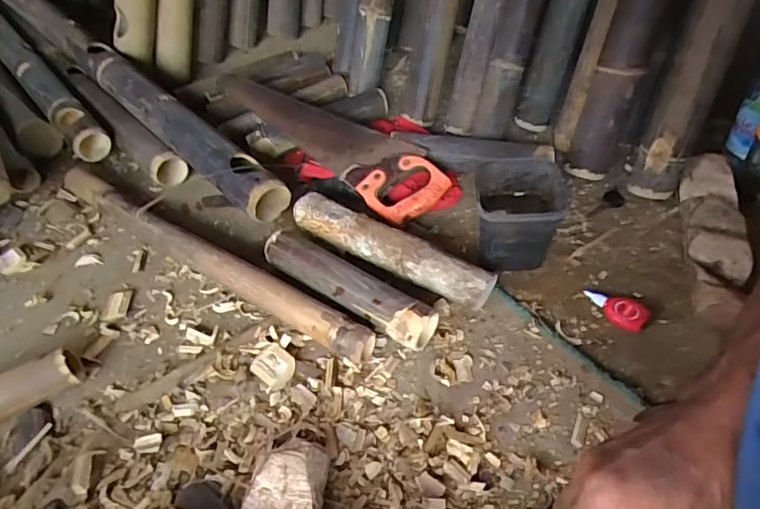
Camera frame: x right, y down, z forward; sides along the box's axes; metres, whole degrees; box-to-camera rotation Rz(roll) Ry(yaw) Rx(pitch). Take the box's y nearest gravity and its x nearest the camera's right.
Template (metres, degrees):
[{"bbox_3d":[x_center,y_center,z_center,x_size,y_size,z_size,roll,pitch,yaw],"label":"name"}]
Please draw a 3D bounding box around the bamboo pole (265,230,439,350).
[{"bbox_3d":[-0.044,0.046,0.664,0.261,0.061,0.051,27,54,28],"label":"bamboo pole"}]

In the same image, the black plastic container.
[{"bbox_3d":[0.190,-0.044,0.689,0.109,0.133,0.115,2,47,7],"label":"black plastic container"}]

